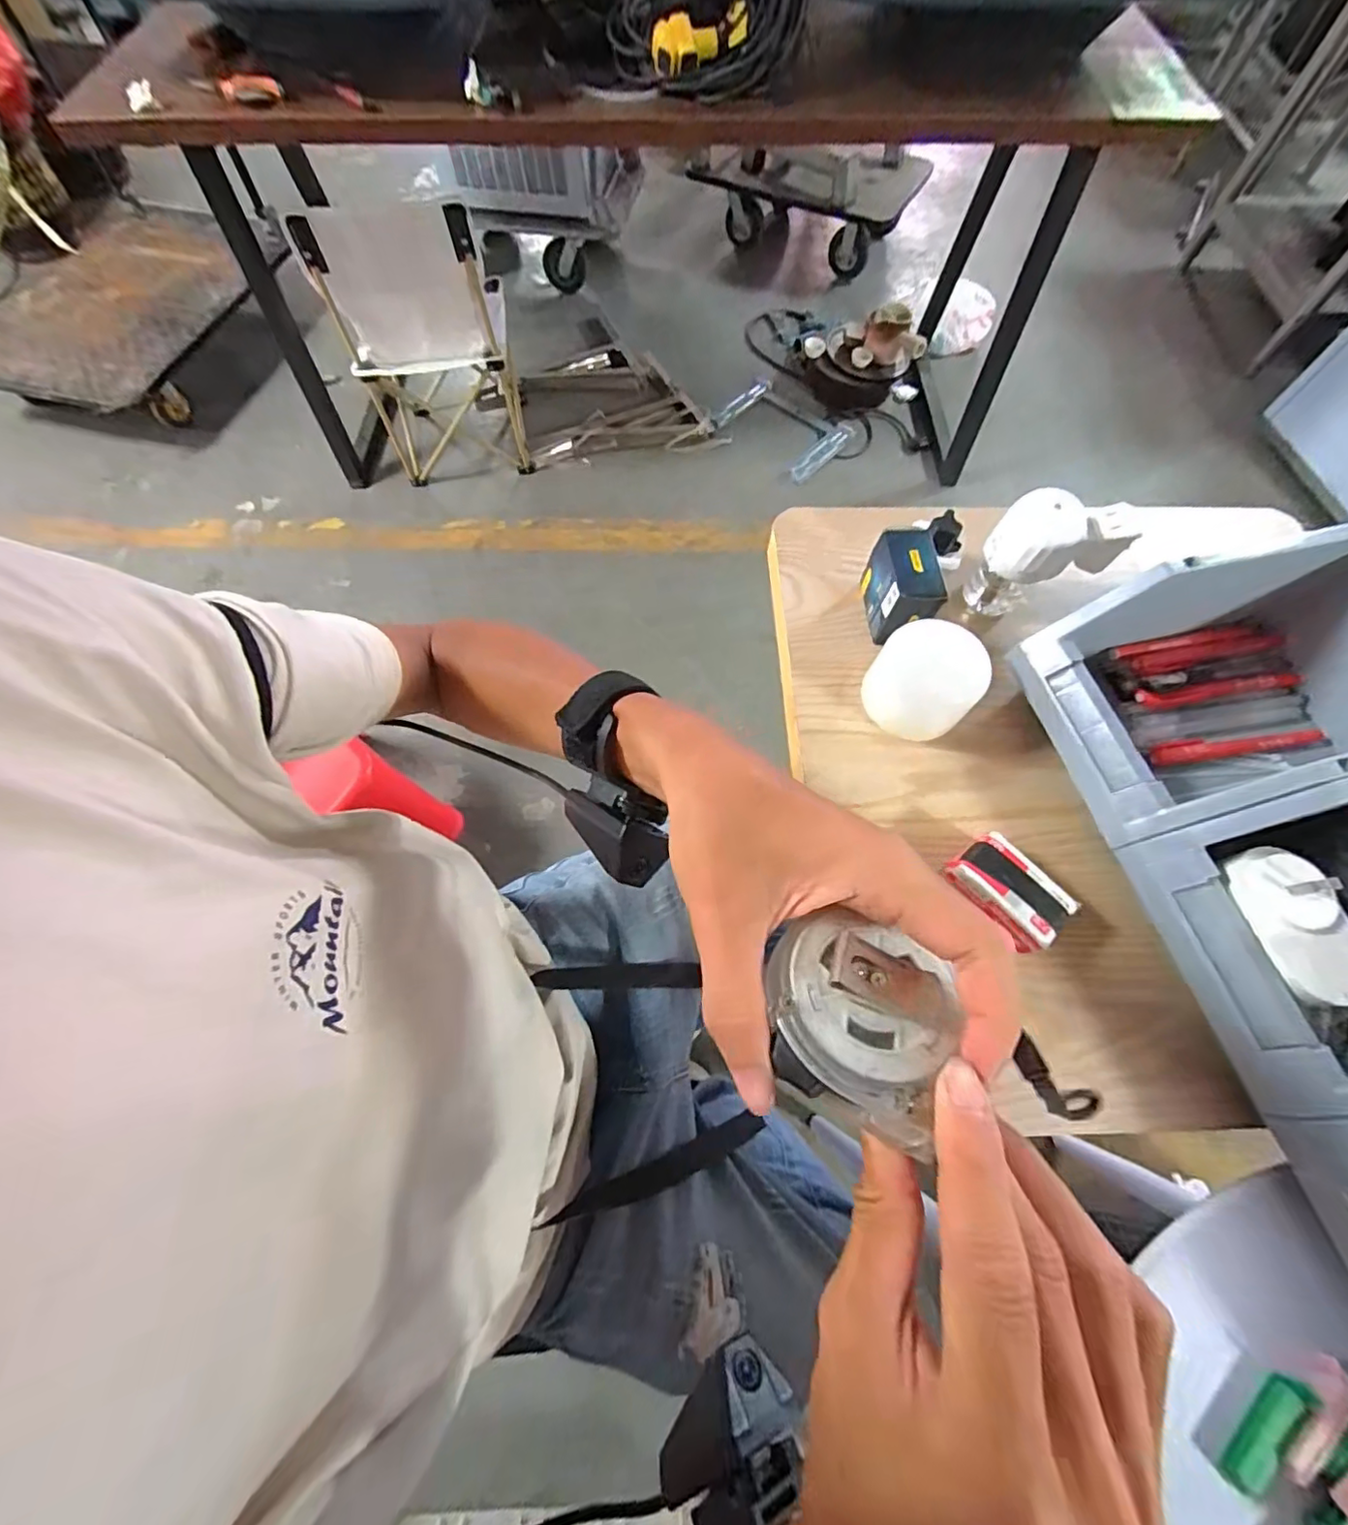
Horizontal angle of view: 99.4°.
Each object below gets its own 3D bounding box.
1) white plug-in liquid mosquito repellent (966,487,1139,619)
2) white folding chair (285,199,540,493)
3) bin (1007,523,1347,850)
[{"bbox_3d":[0.288,-0.163,0.453,0.089,0.098,0.052,-14,66,-6],"label":"white plug-in liquid mosquito repellent"},{"bbox_3d":[-0.605,-1.028,1.395,0.382,0.562,0.328,-10,66,-4],"label":"white folding chair"},{"bbox_3d":[0.399,-0.051,0.395,0.262,0.106,0.158,-14,66,-6],"label":"bin"}]

